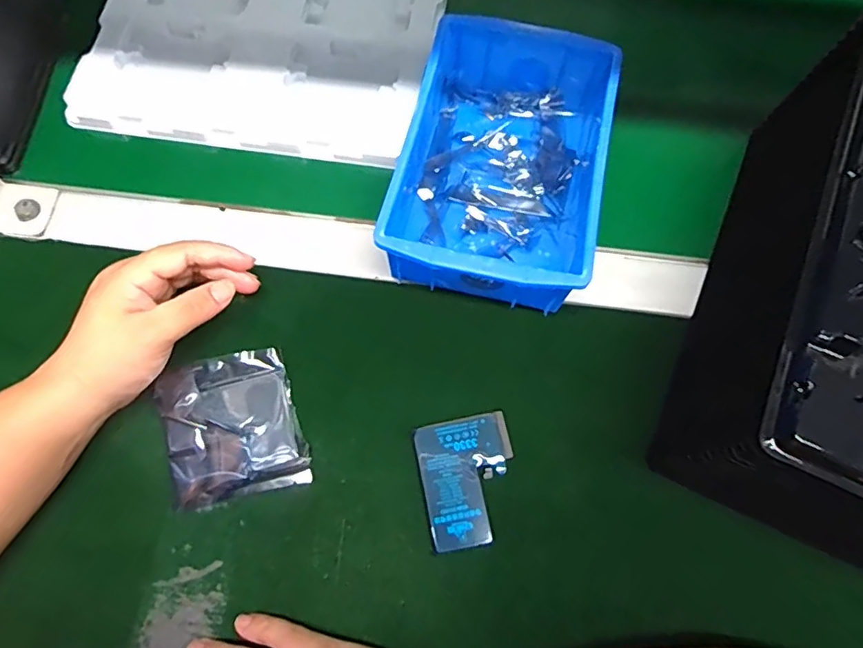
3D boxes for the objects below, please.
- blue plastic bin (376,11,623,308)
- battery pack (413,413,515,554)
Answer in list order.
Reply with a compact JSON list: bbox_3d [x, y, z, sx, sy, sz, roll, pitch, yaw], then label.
[{"bbox_3d":[0.048,-0.112,0.373,0.129,0.064,0.198,12,71,3],"label":"blue plastic bin"},{"bbox_3d":[0.024,0.097,0.331,0.059,0.005,0.075,-10,71,-5],"label":"battery pack"}]

